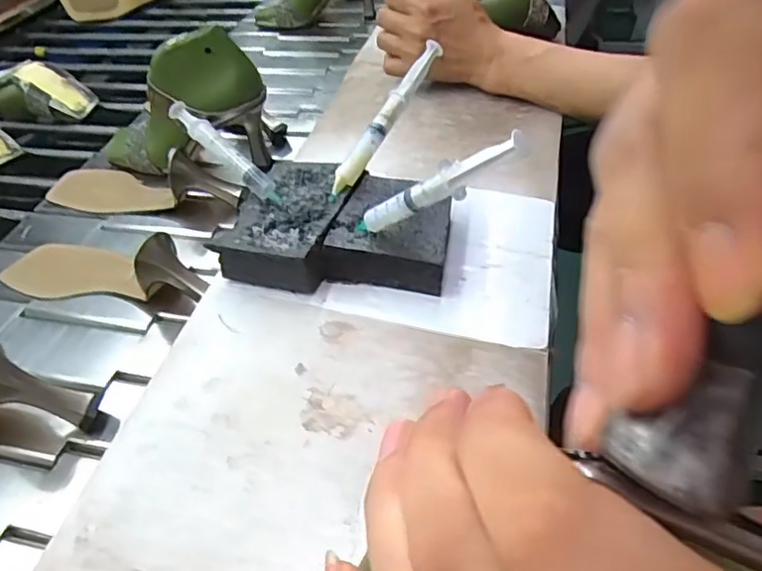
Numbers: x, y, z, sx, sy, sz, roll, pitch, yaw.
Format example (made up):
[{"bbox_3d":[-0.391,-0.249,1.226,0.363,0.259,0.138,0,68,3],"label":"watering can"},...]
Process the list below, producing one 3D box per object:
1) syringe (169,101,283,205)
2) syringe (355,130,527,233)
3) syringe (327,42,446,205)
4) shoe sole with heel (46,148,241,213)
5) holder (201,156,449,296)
[{"bbox_3d":[-0.125,-0.109,0.488,0.121,0.019,0.014,42,56,9],"label":"syringe"},{"bbox_3d":[0.033,-0.061,0.393,0.148,0.022,0.012,-22,24,46],"label":"syringe"},{"bbox_3d":[0.003,-0.131,0.486,0.014,0.017,0.149,30,82,34],"label":"syringe"},{"bbox_3d":[-0.255,-0.118,0.648,0.233,0.056,0.075,5,43,13],"label":"shoe sole with heel"},{"bbox_3d":[-0.028,-0.047,0.475,0.161,0.040,0.118,4,43,12],"label":"holder"}]

